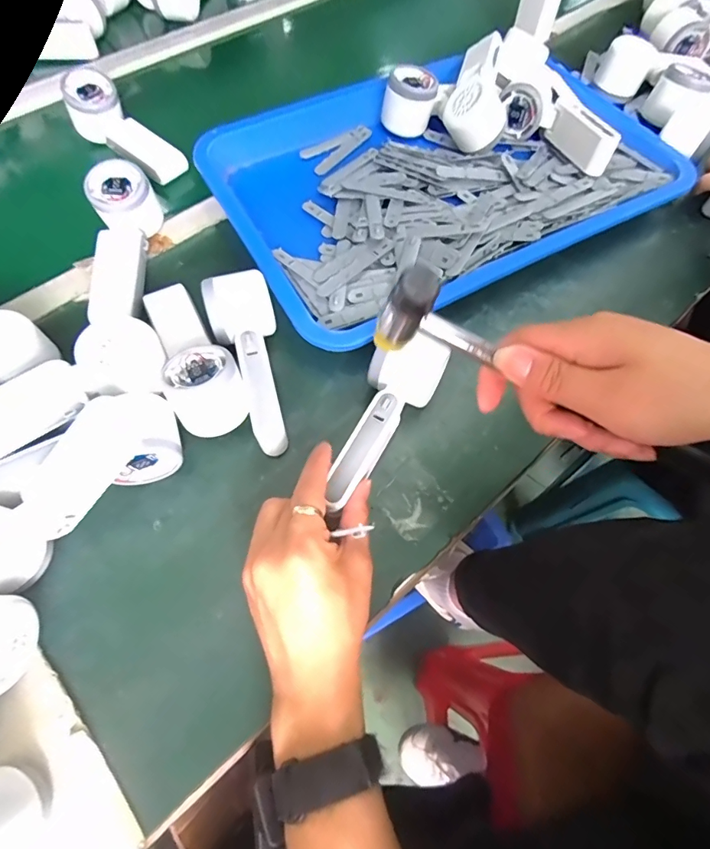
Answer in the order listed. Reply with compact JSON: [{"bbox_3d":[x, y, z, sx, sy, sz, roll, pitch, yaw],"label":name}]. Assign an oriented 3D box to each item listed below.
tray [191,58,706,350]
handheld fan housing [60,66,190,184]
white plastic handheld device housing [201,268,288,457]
[{"bbox_3d":[0.092,-0.282,0.493,0.469,0.042,0.336,-27,67,-13],"label":"tray"},{"bbox_3d":[-0.269,-0.344,0.525,0.166,0.037,0.056,41,70,3],"label":"handheld fan housing"},{"bbox_3d":[-0.086,-0.056,0.375,0.051,0.048,0.159,-16,65,-8],"label":"white plastic handheld device housing"}]

